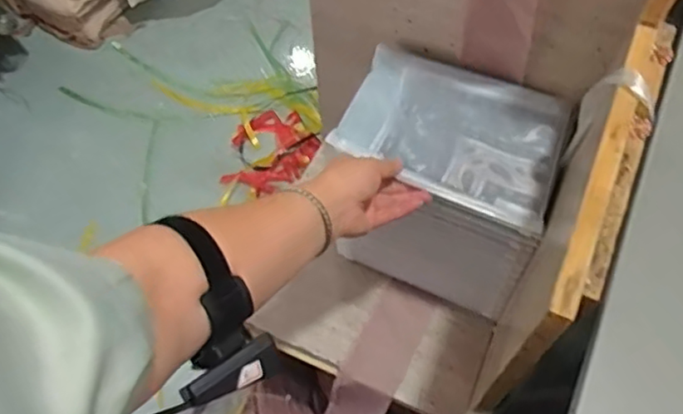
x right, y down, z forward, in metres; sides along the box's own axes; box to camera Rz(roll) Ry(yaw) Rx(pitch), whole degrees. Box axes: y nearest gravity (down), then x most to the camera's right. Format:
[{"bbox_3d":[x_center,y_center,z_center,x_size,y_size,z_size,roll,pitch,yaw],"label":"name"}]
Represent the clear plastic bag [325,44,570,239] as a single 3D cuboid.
[{"bbox_3d":[0.119,-0.083,0.659,0.217,0.022,0.164,21,61,8],"label":"clear plastic bag"}]

